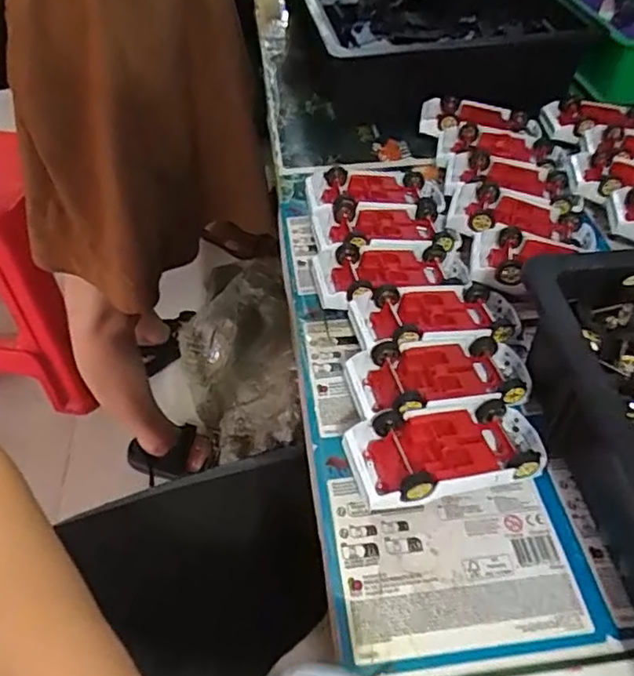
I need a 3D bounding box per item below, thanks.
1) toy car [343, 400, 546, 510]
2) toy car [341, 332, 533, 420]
[{"bbox_3d":[0.084,0.074,0.373,0.126,0.040,0.054,-12,49,-9],"label":"toy car"},{"bbox_3d":[0.089,0.029,0.414,0.128,0.037,0.057,-12,49,-9],"label":"toy car"}]

